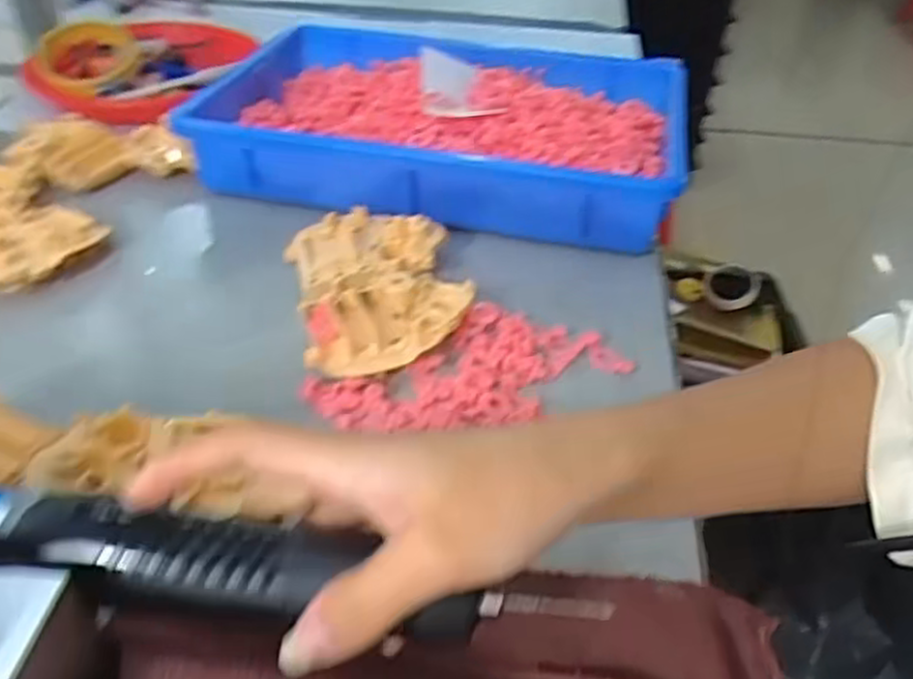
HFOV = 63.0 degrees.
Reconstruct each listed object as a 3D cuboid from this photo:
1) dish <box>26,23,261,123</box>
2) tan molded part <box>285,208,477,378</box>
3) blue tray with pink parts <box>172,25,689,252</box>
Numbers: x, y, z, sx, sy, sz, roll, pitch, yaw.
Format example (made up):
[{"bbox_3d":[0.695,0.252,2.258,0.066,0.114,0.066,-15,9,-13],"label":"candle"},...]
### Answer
[{"bbox_3d":[-0.302,-0.266,0.720,0.196,0.038,0.215,-1,39,-5],"label":"dish"},{"bbox_3d":[-0.048,-0.038,0.461,0.097,0.031,0.148,-8,40,-14],"label":"tan molded part"},{"bbox_3d":[-0.011,-0.172,0.607,0.348,0.077,0.248,10,39,9],"label":"blue tray with pink parts"}]

